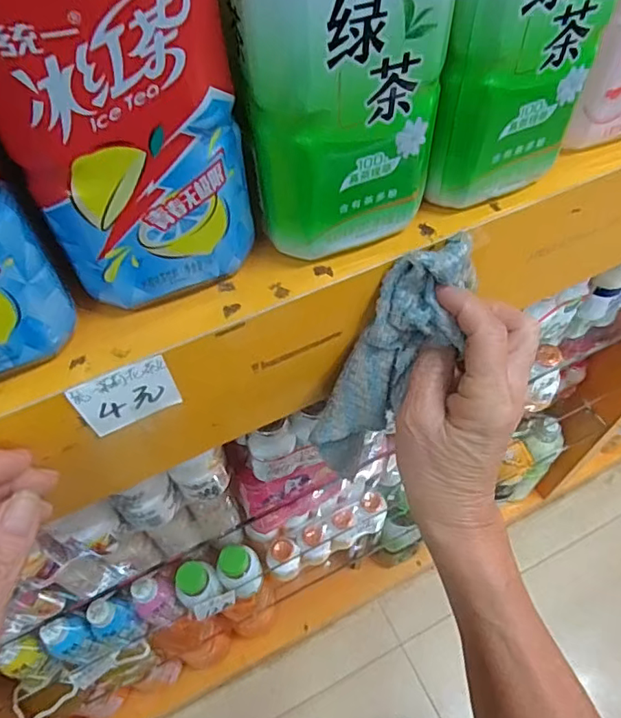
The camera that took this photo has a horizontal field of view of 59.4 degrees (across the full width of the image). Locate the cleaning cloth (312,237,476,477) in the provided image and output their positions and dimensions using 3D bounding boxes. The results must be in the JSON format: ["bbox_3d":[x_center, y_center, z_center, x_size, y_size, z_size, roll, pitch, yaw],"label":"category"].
[{"bbox_3d":[0.048,0.007,0.331,0.045,0.172,0.043,40,31,25],"label":"cleaning cloth"}]

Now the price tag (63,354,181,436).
[{"bbox_3d":[-0.093,0.019,0.280,0.047,0.044,0.005,-25,59,-14],"label":"price tag"}]

